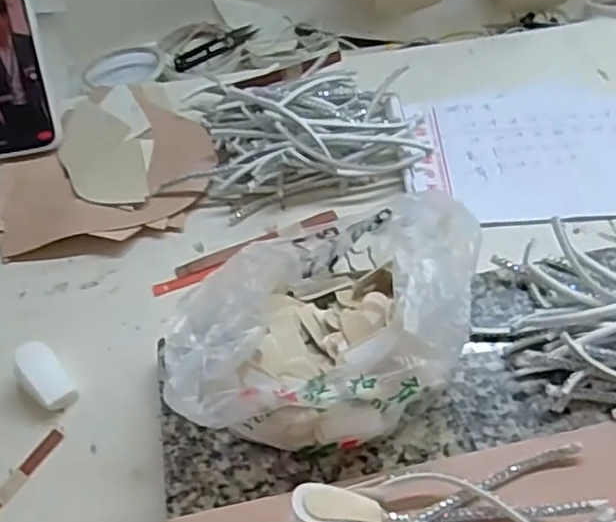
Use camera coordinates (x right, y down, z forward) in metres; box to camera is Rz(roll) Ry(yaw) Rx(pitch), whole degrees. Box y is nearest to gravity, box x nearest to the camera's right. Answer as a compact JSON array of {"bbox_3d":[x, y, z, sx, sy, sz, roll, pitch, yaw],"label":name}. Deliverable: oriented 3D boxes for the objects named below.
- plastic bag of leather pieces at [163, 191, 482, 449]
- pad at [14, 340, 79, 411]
[{"bbox_3d":[0.009,0.030,0.391,0.173,0.051,0.150,3,51,7],"label":"plastic bag of leather pieces"},{"bbox_3d":[-0.172,0.075,0.429,0.025,0.029,0.040,-35,56,-21],"label":"pad"}]

